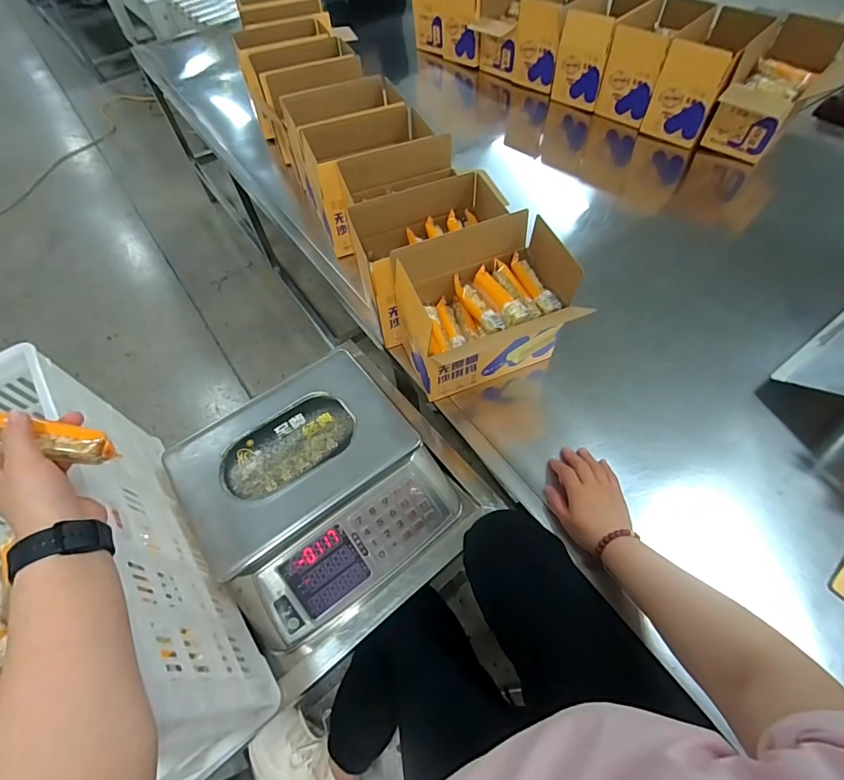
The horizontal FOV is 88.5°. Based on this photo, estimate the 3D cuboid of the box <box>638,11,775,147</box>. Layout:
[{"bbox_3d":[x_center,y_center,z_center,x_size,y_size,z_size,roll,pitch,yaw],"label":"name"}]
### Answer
[{"bbox_3d":[0.663,-0.721,1.002,0.201,0.184,0.149,-40,64,-20],"label":"box"}]

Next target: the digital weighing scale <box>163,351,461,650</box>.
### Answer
[{"bbox_3d":[-0.162,0.132,0.645,0.315,0.092,0.326,-34,62,-17],"label":"digital weighing scale"}]

